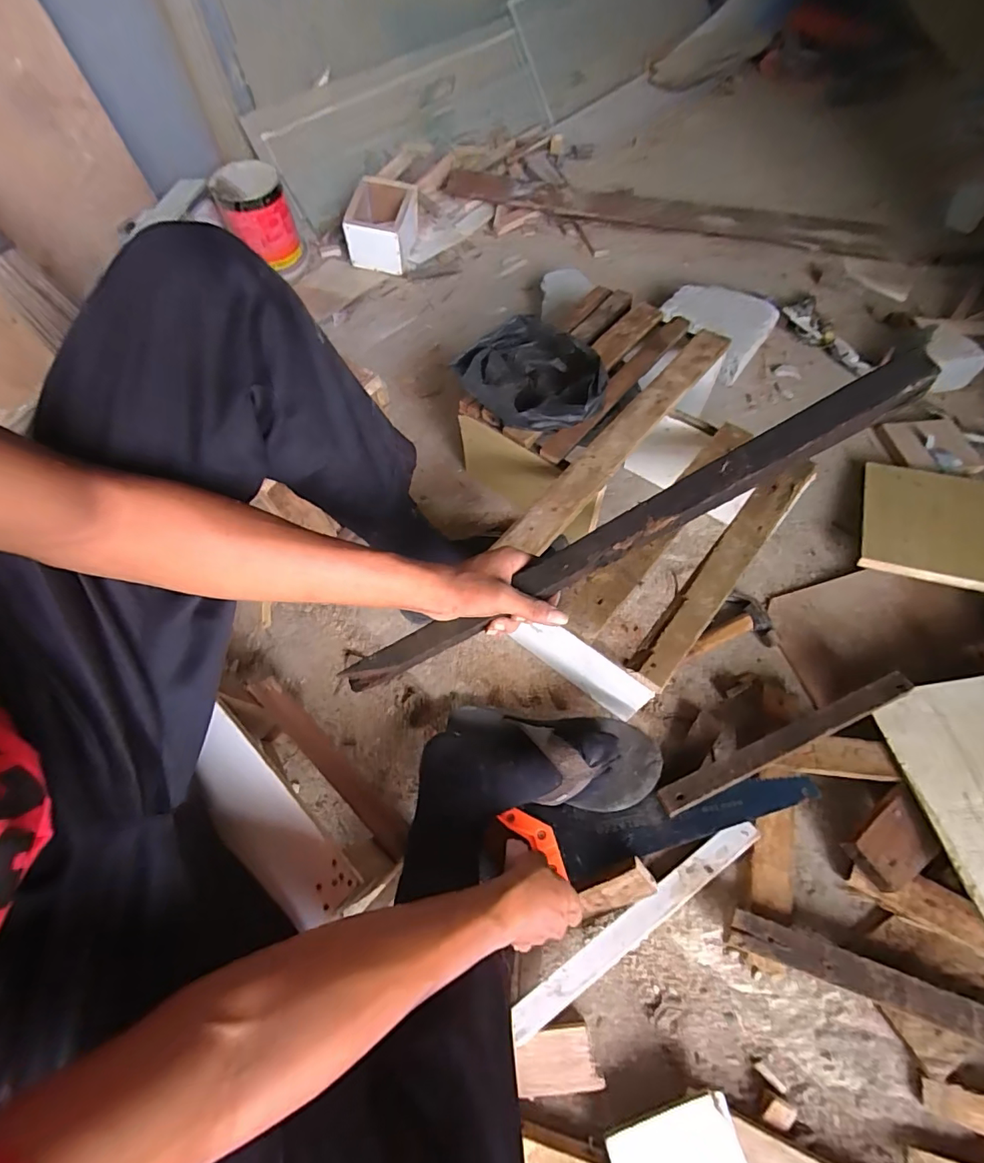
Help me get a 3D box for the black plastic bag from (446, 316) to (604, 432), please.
[{"bbox_3d":[0.054,-0.275,0.687,0.152,0.076,0.197,-41,68,-19],"label":"black plastic bag"}]

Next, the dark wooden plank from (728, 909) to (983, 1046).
[{"bbox_3d":[0.407,0.407,0.493,0.318,0.027,0.036,16,63,10],"label":"dark wooden plank"}]

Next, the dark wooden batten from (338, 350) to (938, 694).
[{"bbox_3d":[0.081,-0.020,0.443,0.544,0.029,0.030,-29,61,19],"label":"dark wooden batten"}]

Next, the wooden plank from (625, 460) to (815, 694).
[{"bbox_3d":[0.276,-0.024,0.584,0.046,0.017,0.365,36,68,19],"label":"wooden plank"}]

